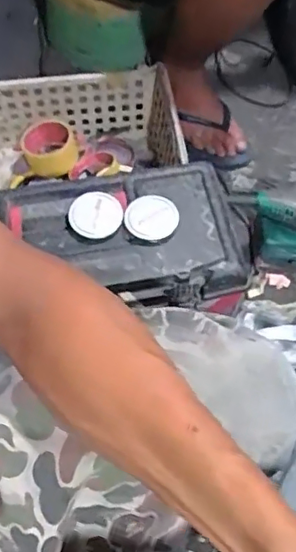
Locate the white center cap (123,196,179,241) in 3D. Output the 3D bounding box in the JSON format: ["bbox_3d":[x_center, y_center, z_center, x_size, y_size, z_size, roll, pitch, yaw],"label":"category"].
[{"bbox_3d":[0.005,-0.073,0.721,0.063,0.011,0.069,0,60,0],"label":"white center cap"}]

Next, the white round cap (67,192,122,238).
[{"bbox_3d":[-0.066,-0.077,0.723,0.065,0.012,0.061,0,60,0],"label":"white round cap"}]

